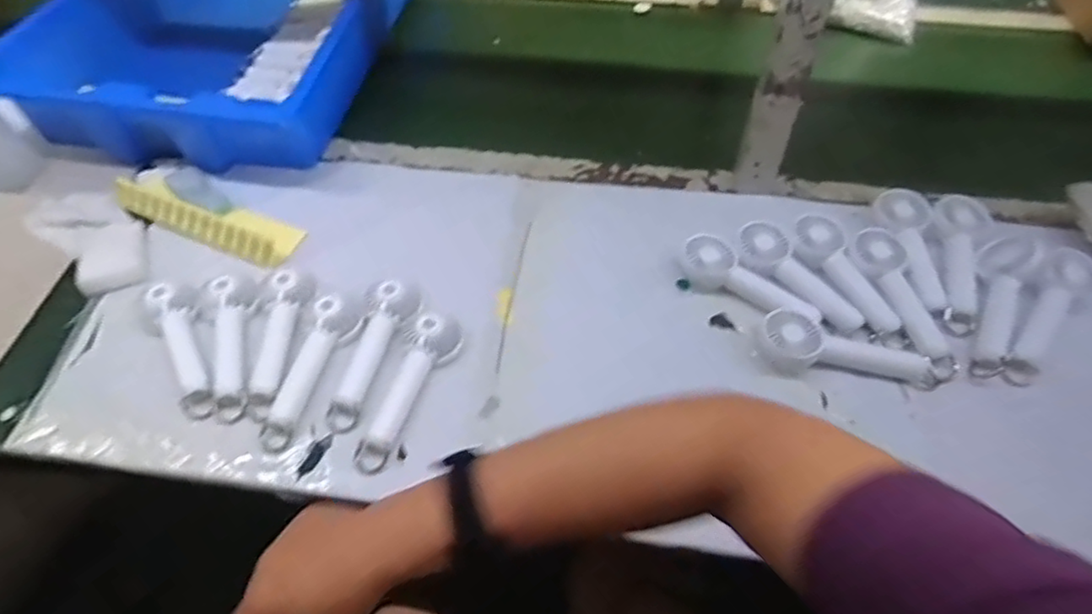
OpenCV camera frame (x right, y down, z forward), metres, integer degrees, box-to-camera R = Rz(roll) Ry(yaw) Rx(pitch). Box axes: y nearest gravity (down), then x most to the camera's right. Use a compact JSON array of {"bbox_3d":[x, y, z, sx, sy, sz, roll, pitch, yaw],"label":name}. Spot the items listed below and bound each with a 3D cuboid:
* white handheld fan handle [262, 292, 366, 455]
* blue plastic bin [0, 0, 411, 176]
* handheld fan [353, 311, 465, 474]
[{"bbox_3d":[-0.216,0.057,0.597,0.042,0.029,0.151,13,53,10],"label":"white handheld fan handle"},{"bbox_3d":[-0.424,-0.458,0.924,0.404,0.101,0.644,7,52,6],"label":"blue plastic bin"},{"bbox_3d":[-0.125,0.072,0.583,0.053,0.034,0.153,13,53,10],"label":"handheld fan"}]

